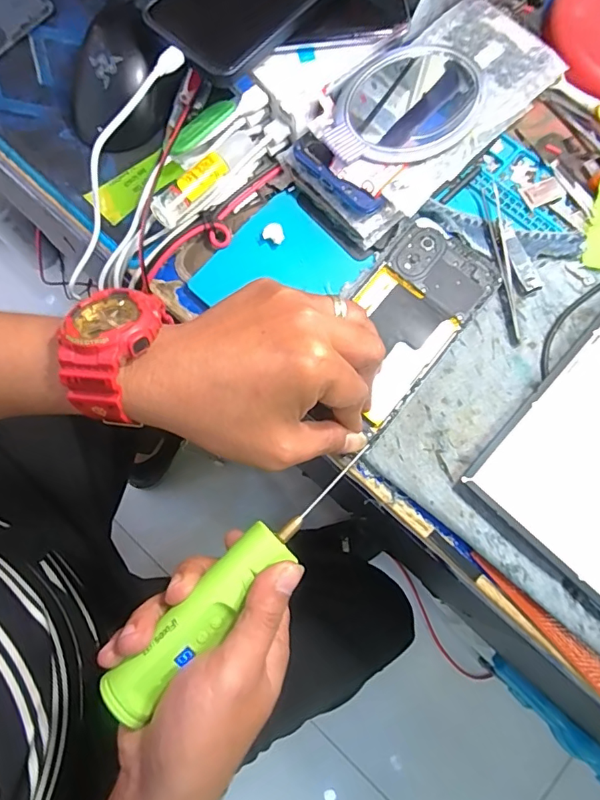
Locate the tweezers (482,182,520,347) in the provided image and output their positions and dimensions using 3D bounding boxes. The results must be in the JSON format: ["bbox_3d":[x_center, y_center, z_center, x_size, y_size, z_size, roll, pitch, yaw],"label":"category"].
[{"bbox_3d":[0.143,-0.097,0.340,0.011,0.007,0.120,-4,78,-4],"label":"tweezers"}]

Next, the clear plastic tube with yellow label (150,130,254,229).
[{"bbox_3d":[-0.065,-0.155,0.330,0.018,0.016,0.088,42,79,6],"label":"clear plastic tube with yellow label"}]

